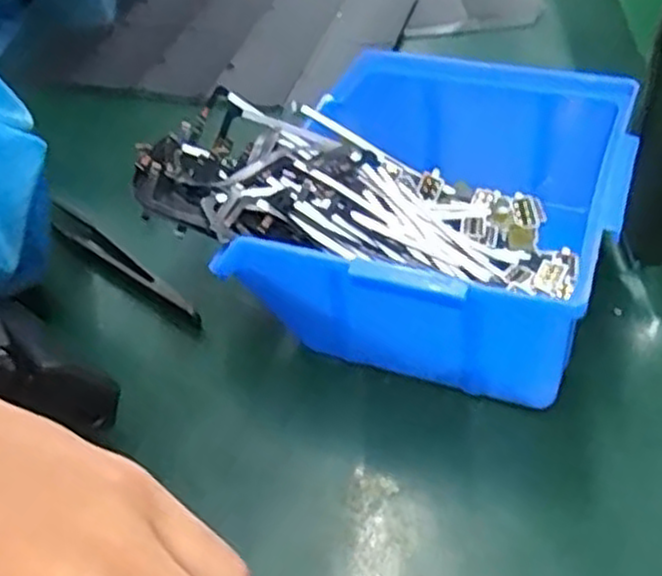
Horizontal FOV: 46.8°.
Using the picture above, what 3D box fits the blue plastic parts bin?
[{"bbox_3d":[0.040,-0.027,0.303,0.133,0.066,0.127,15,51,17],"label":"blue plastic parts bin"}]

